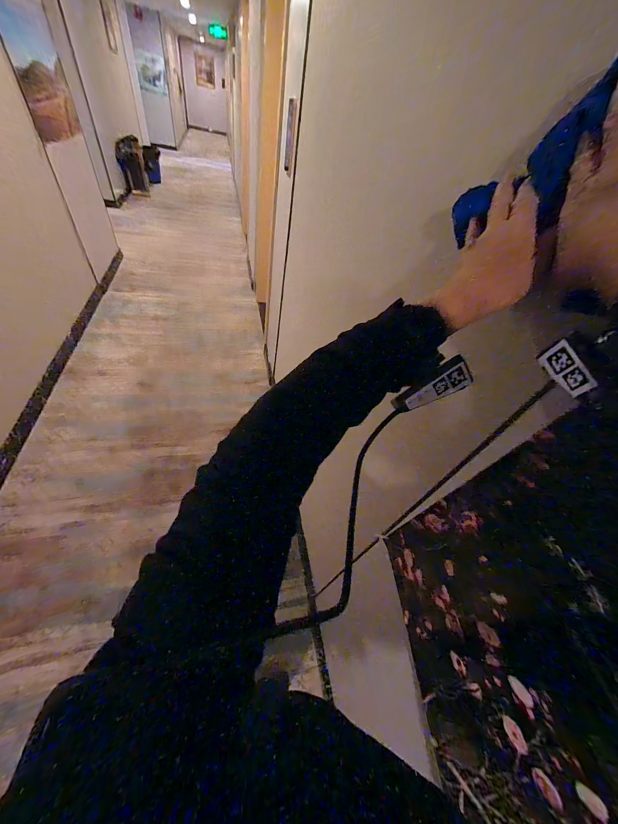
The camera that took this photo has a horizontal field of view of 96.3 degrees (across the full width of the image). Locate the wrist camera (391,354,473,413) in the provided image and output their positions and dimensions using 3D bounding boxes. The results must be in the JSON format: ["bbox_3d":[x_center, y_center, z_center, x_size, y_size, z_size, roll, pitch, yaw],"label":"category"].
[{"bbox_3d":[0.111,-0.024,0.257,0.072,0.028,0.016,-25,10,4],"label":"wrist camera"}]

